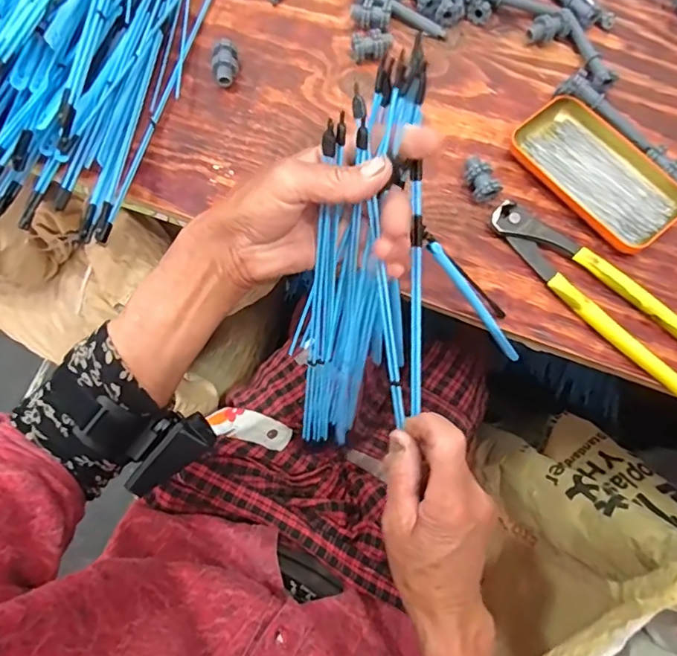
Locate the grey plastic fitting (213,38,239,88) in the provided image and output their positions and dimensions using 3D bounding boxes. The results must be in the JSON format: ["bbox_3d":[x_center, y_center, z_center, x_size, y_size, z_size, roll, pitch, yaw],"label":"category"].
[{"bbox_3d":[-0.103,-0.242,0.466,0.020,0.021,0.039,-4,73,0],"label":"grey plastic fitting"}]

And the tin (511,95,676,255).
[{"bbox_3d":[0.218,-0.130,0.427,0.074,0.020,0.143,-37,76,-10],"label":"tin"}]

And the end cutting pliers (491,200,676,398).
[{"bbox_3d":[0.202,-0.026,0.396,0.198,0.017,0.048,41,77,12],"label":"end cutting pliers"}]

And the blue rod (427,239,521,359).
[{"bbox_3d":[0.106,-0.016,0.385,0.006,0.144,0.009,16,67,52],"label":"blue rod"}]

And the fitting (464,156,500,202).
[{"bbox_3d":[0.119,-0.126,0.428,0.022,0.021,0.036,-21,74,-6],"label":"fitting"}]

